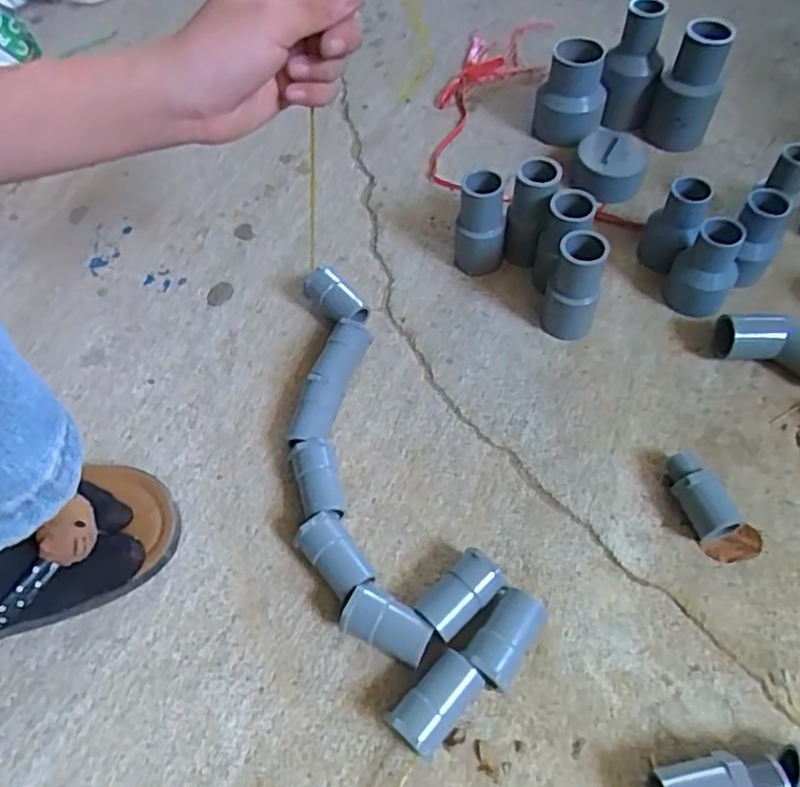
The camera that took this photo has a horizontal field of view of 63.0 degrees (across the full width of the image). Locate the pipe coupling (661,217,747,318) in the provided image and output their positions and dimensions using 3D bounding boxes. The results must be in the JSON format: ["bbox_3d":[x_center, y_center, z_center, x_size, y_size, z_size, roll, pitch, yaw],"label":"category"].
[{"bbox_3d":[0.233,-0.094,0.499,0.048,0.070,0.047,25,62,18],"label":"pipe coupling"}]

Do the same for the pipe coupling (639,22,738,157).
[{"bbox_3d":[0.264,-0.280,0.602,0.058,0.102,0.049,20,61,15],"label":"pipe coupling"}]

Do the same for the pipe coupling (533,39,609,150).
[{"bbox_3d":[0.161,-0.276,0.615,0.062,0.085,0.060,14,59,12],"label":"pipe coupling"}]

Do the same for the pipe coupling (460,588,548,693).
[{"bbox_3d":[0.061,0.142,0.378,0.028,0.028,0.054,33,64,21],"label":"pipe coupling"}]

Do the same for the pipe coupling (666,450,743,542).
[{"bbox_3d":[0.191,0.067,0.422,0.023,0.029,0.057,-20,59,-10],"label":"pipe coupling"}]

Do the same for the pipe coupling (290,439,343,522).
[{"bbox_3d":[-0.054,0.061,0.437,0.028,0.030,0.054,-13,58,-5],"label":"pipe coupling"}]

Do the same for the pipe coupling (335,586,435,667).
[{"bbox_3d":[-0.007,0.138,0.387,0.052,0.028,0.027,22,61,16],"label":"pipe coupling"}]

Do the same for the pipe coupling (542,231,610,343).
[{"bbox_3d":[0.130,-0.079,0.489,0.037,0.082,0.038,-1,57,2],"label":"pipe coupling"}]

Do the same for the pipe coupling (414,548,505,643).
[{"bbox_3d":[0.036,0.123,0.392,0.027,0.029,0.051,39,67,24],"label":"pipe coupling"}]

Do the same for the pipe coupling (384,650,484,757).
[{"bbox_3d":[0.020,0.171,0.361,0.028,0.030,0.053,37,66,23],"label":"pipe coupling"}]

